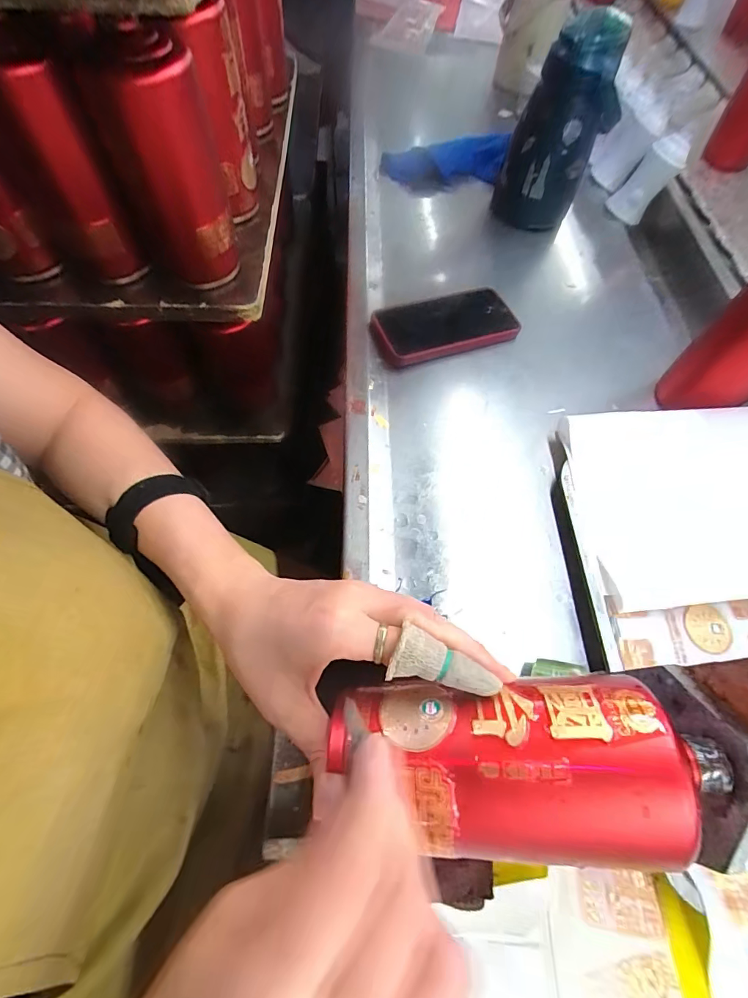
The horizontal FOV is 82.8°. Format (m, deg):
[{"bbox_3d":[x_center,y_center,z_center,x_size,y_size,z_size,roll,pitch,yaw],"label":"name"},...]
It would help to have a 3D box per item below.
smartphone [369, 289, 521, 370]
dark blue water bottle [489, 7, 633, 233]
[{"bbox_3d":[0.079,-0.205,0.497,0.167,0.015,0.087,-18,65,-12],"label":"smartphone"},{"bbox_3d":[0.245,-0.494,0.566,0.116,0.187,0.109,17,63,6],"label":"dark blue water bottle"}]

